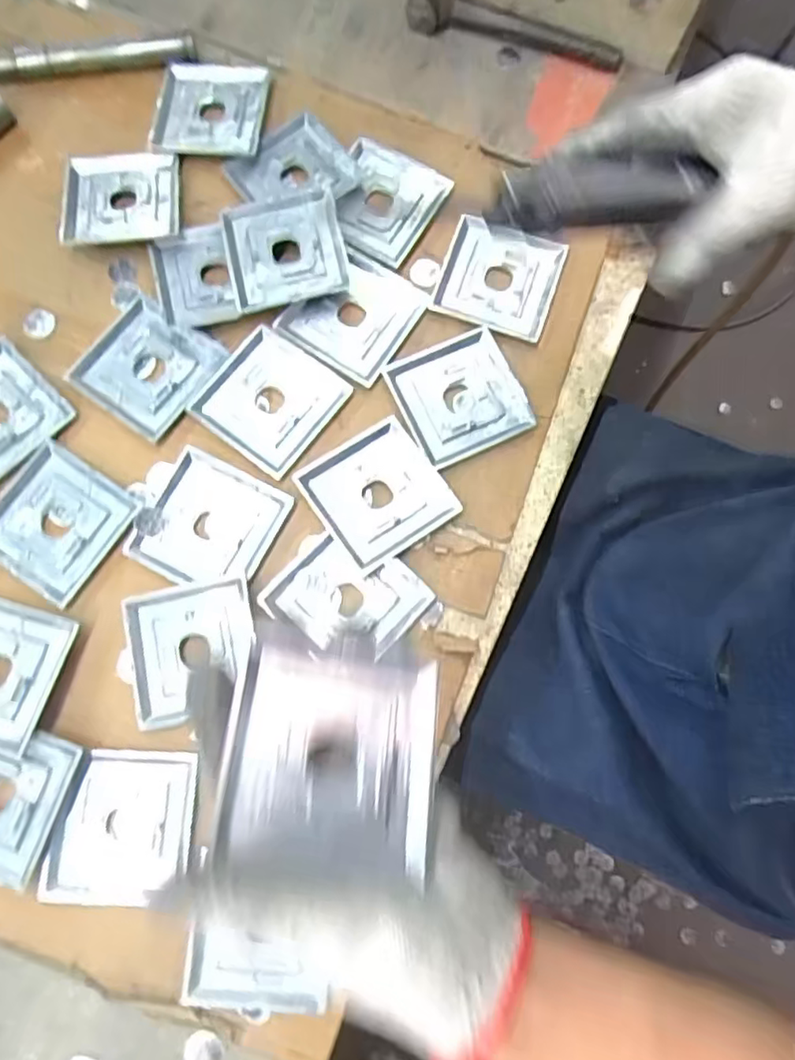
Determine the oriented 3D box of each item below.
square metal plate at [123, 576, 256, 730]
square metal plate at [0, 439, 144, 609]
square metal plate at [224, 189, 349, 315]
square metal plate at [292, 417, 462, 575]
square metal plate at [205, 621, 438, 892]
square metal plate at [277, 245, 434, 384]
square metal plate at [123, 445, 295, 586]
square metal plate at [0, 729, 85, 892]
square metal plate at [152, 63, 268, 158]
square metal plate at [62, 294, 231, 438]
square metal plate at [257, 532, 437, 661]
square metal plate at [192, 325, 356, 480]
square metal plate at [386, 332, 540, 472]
[{"bbox_3d":[-0.142,0.082,0.424,0.088,0.012,0.089,-11,79,-3],"label":"square metal plate"},{"bbox_3d":[-0.249,-0.007,0.450,0.092,0.005,0.091,34,80,6],"label":"square metal plate"},{"bbox_3d":[-0.088,-0.220,0.486,0.090,0.016,0.092,-12,79,-3],"label":"square metal plate"},{"bbox_3d":[-0.014,-0.027,0.451,0.088,0.009,0.091,-34,81,-7],"label":"square metal plate"},{"bbox_3d":[-0.027,0.092,0.264,0.087,0.009,0.094,13,63,-15],"label":"square metal plate"},{"bbox_3d":[-0.031,-0.171,0.481,0.084,0.015,0.092,34,80,6],"label":"square metal plate"},{"bbox_3d":[-0.136,-0.004,0.445,0.091,0.011,0.089,27,80,5],"label":"square metal plate"},{"bbox_3d":[-0.265,0.175,0.406,0.089,0.009,0.092,18,79,3],"label":"square metal plate"},{"bbox_3d":[-0.163,-0.363,0.530,0.094,0.011,0.098,6,78,1],"label":"square metal plate"},{"bbox_3d":[-0.194,-0.126,0.476,0.089,0.009,0.088,33,80,6],"label":"square metal plate"},{"bbox_3d":[-0.035,0.048,0.439,0.089,0.012,0.088,44,81,8],"label":"square metal plate"},{"bbox_3d":[-0.097,-0.101,0.469,0.091,0.004,0.093,36,80,7],"label":"square metal plate"},{"bbox_3d":[0.048,-0.103,0.470,0.086,0.005,0.090,-24,80,-5],"label":"square metal plate"}]

